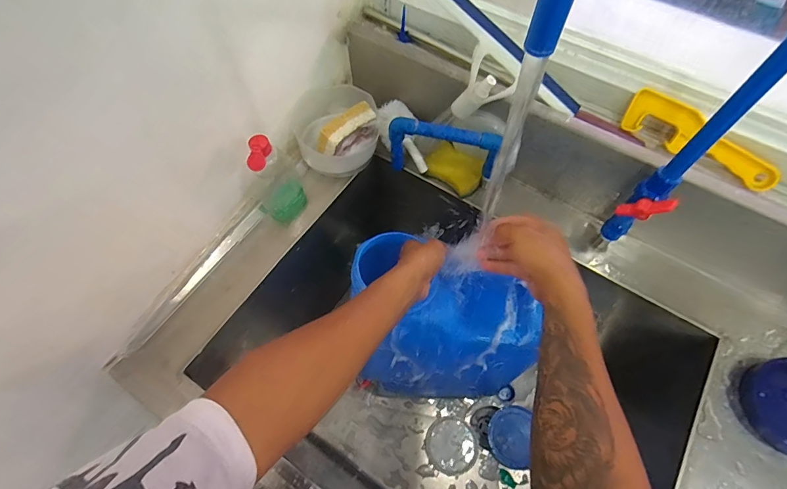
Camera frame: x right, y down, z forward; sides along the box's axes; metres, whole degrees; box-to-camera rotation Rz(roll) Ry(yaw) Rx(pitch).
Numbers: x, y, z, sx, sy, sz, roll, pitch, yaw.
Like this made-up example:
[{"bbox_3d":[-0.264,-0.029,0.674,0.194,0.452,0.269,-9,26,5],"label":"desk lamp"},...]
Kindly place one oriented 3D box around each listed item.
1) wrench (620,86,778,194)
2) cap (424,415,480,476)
[{"bbox_3d":[0.408,-0.138,0.517,0.199,0.057,0.025,32,38,5],"label":"wrench"},{"bbox_3d":[0.124,0.429,0.827,0.108,0.005,0.108,0,63,0],"label":"cap"}]

